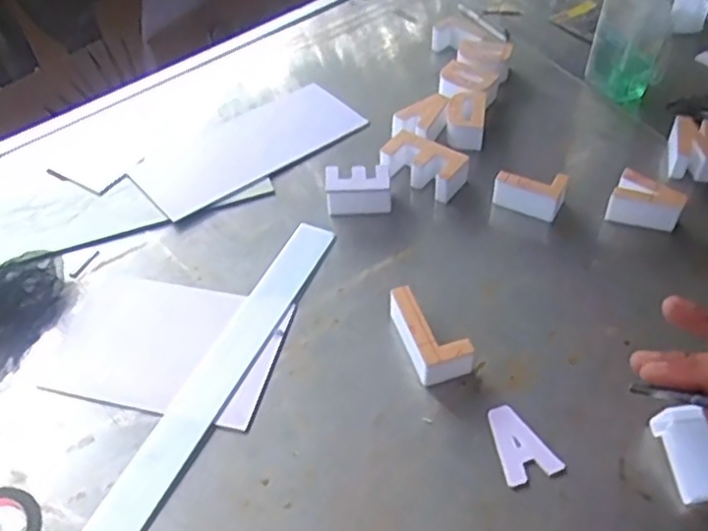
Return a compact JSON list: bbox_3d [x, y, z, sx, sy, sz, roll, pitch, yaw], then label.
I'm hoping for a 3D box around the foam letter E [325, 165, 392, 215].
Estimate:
[{"bbox_3d":[0.007,-0.098,0.907,0.086,0.043,0.052,-1,48,3],"label":"foam letter E"}]

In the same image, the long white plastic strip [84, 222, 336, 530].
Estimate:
[{"bbox_3d":[-0.140,0.107,0.760,0.055,0.009,0.439,15,52,22],"label":"long white plastic strip"}]

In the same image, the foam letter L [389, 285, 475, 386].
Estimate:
[{"bbox_3d":[0.081,0.071,0.740,0.056,0.042,0.110,-18,50,-12],"label":"foam letter L"}]

